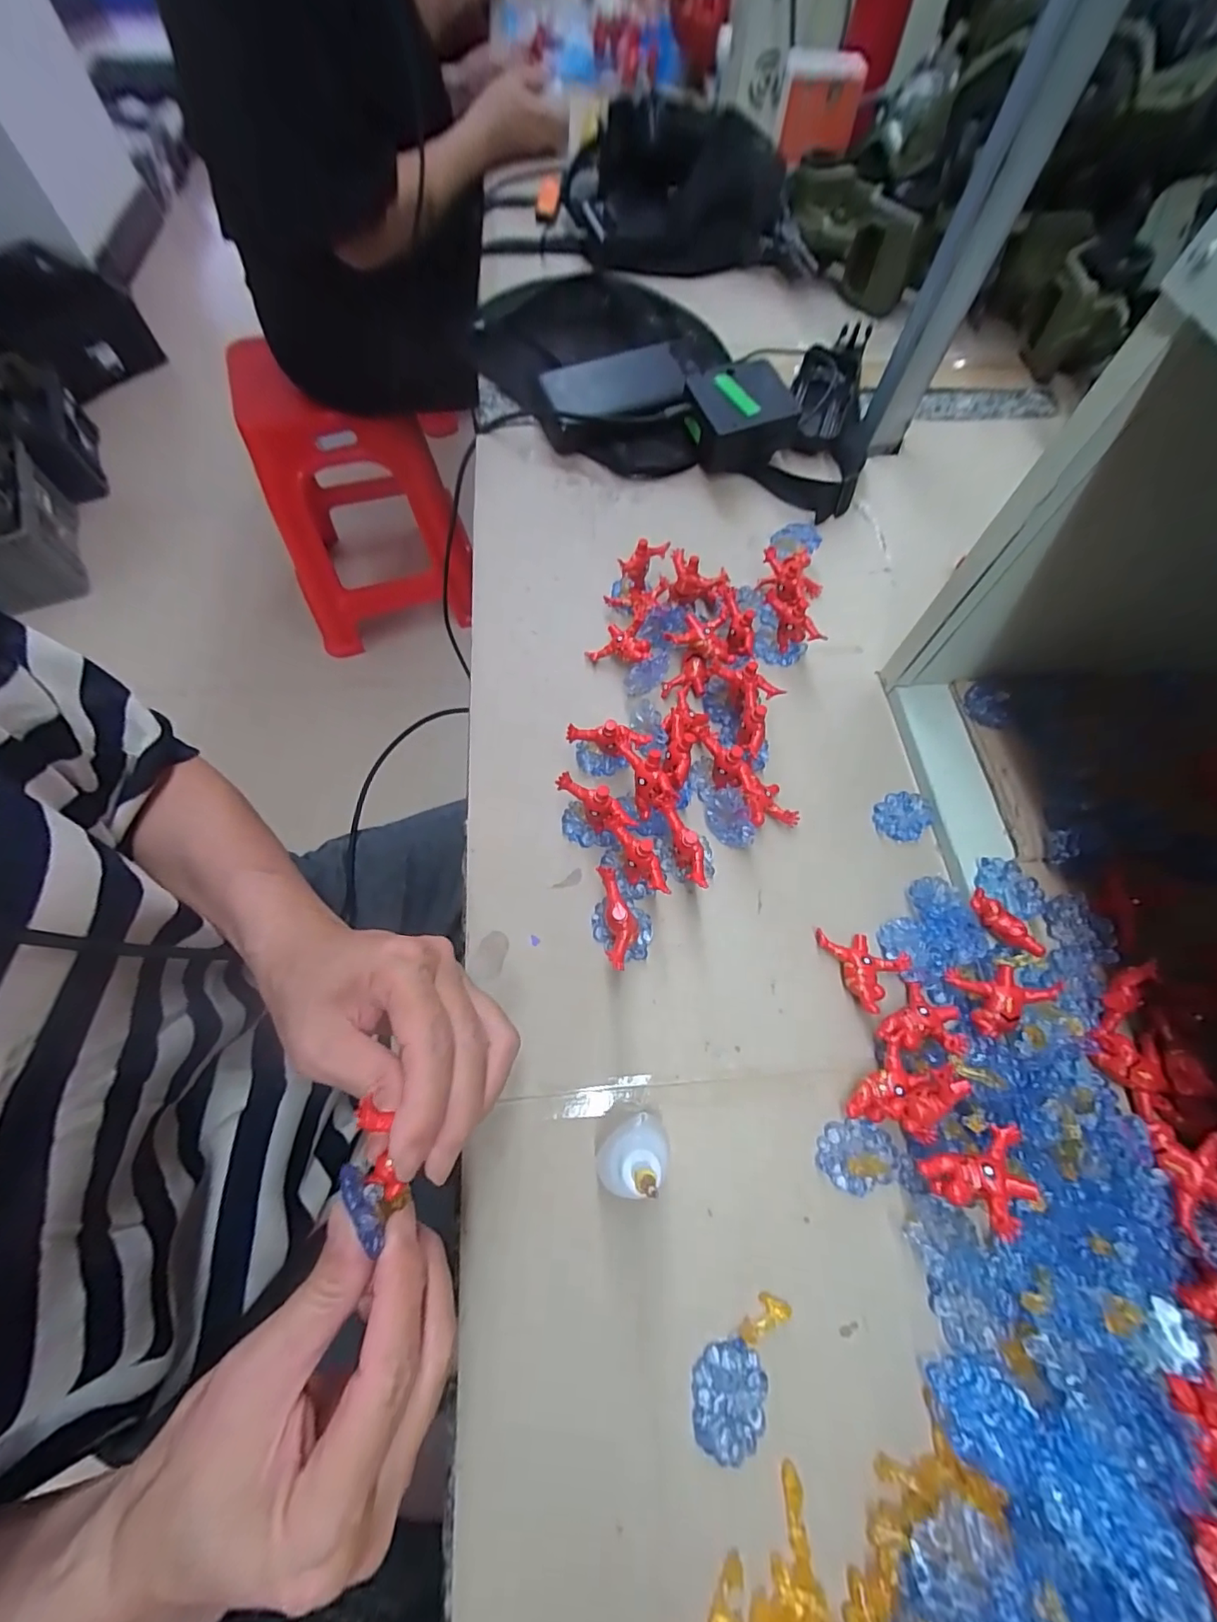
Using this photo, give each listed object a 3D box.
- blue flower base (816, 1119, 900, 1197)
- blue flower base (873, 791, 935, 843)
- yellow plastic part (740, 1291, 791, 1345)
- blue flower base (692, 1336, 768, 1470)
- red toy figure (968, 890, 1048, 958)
[{"bbox_3d":[0.121,0.168,0.264,0.037,0.007,0.030,-8,66,-5],"label":"blue flower base"},{"bbox_3d":[0.187,0.003,0.347,0.037,0.004,0.029,-36,71,-16],"label":"blue flower base"},{"bbox_3d":[0.068,0.223,0.240,0.025,0.004,0.012,-22,68,-11],"label":"yellow plastic part"},{"bbox_3d":[0.051,0.246,0.228,0.031,0.006,0.037,3,65,-1],"label":"blue flower base"},{"bbox_3d":[0.216,0.062,0.299,0.015,0.014,0.042,-20,68,-11],"label":"red toy figure"}]

